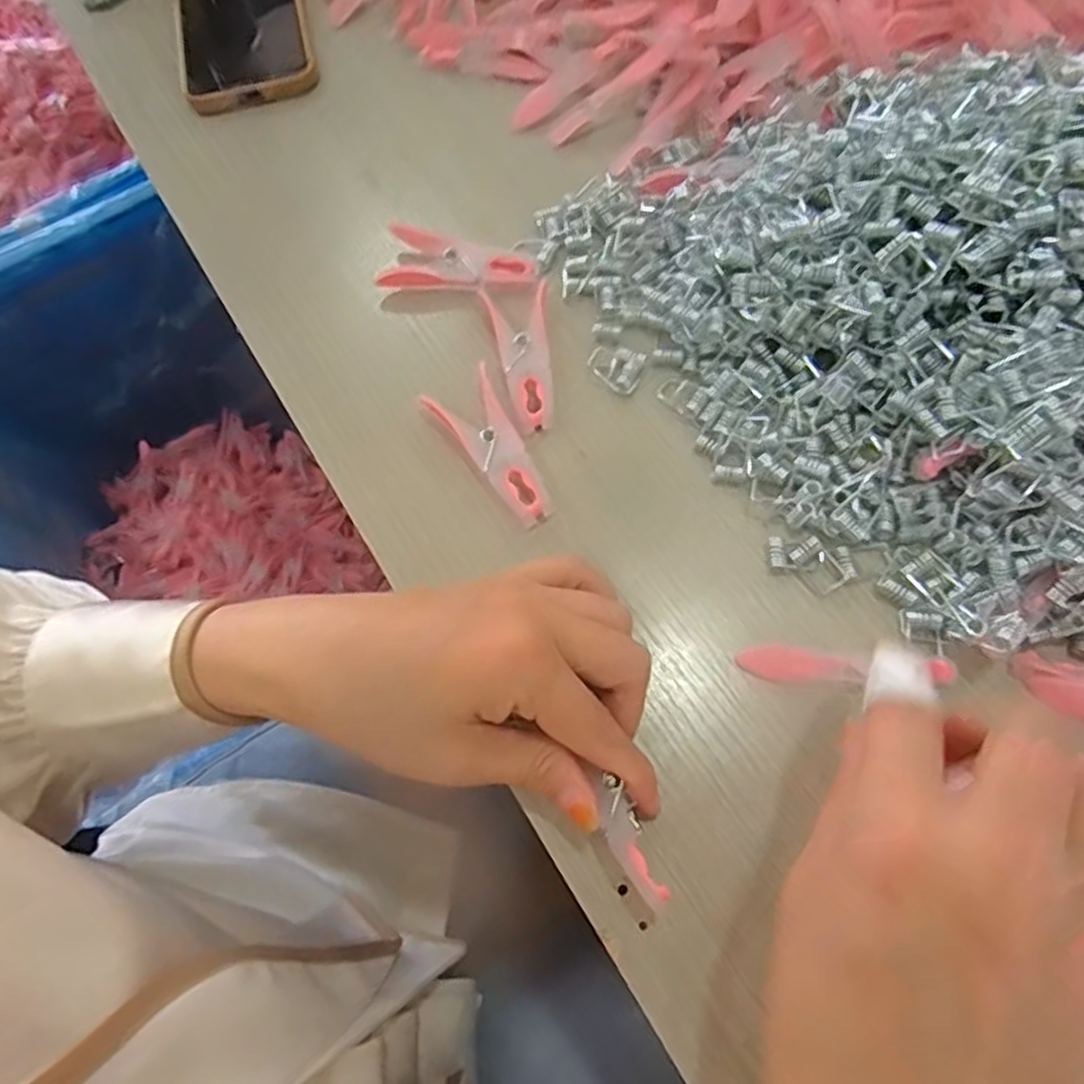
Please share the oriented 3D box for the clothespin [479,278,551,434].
[{"bbox_3d":[-0.008,-0.088,0.342,0.028,0.010,0.078,-10,68,-1],"label":"clothespin"}]

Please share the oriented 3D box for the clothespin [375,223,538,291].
[{"bbox_3d":[-0.041,-0.137,0.363,0.075,0.009,0.036,11,69,7],"label":"clothespin"}]

